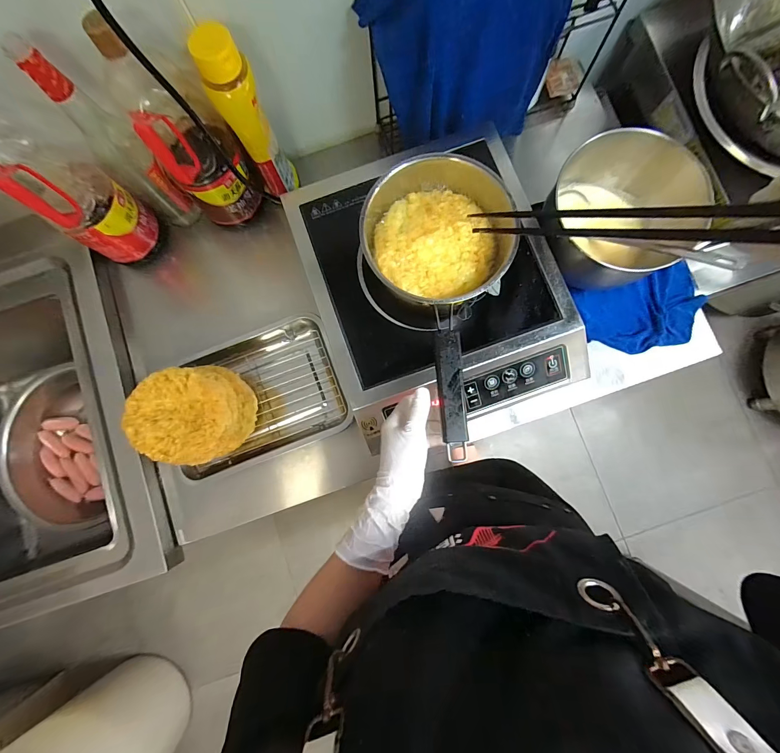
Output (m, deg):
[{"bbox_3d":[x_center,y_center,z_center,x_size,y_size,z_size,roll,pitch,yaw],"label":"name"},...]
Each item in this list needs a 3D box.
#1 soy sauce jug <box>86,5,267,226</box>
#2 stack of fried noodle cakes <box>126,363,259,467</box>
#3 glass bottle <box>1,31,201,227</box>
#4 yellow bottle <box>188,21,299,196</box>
[{"bbox_3d":[-0.284,-0.341,0.492,0.109,0.285,0.099,-32,83,-2],"label":"soy sauce jug"},{"bbox_3d":[-0.289,0.054,0.518,0.128,0.113,0.138,9,84,3],"label":"stack of fried noodle cakes"},{"bbox_3d":[-0.389,-0.321,0.503,0.071,0.278,0.059,38,86,6],"label":"glass bottle"},{"bbox_3d":[-0.199,-0.364,0.510,0.060,0.235,0.056,0,83,2],"label":"yellow bottle"}]

